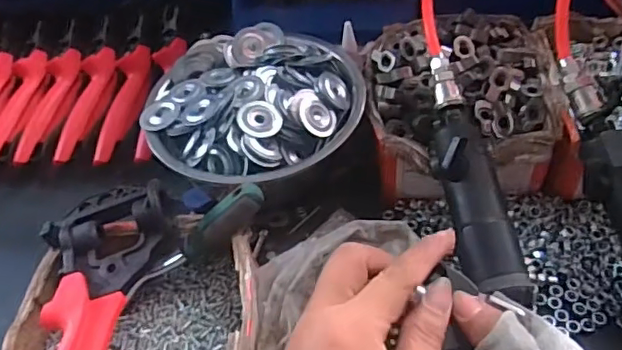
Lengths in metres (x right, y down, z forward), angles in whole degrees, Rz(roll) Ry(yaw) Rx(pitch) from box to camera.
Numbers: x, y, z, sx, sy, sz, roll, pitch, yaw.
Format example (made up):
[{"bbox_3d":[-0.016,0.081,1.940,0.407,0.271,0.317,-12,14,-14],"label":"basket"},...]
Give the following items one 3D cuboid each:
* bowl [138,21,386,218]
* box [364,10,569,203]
[{"bbox_3d":[-0.043,-0.045,0.505,0.183,0.099,0.164,-13,49,-5],"label":"bowl"},{"bbox_3d":[0.123,-0.060,0.481,0.148,0.073,0.176,-1,50,5],"label":"box"}]

